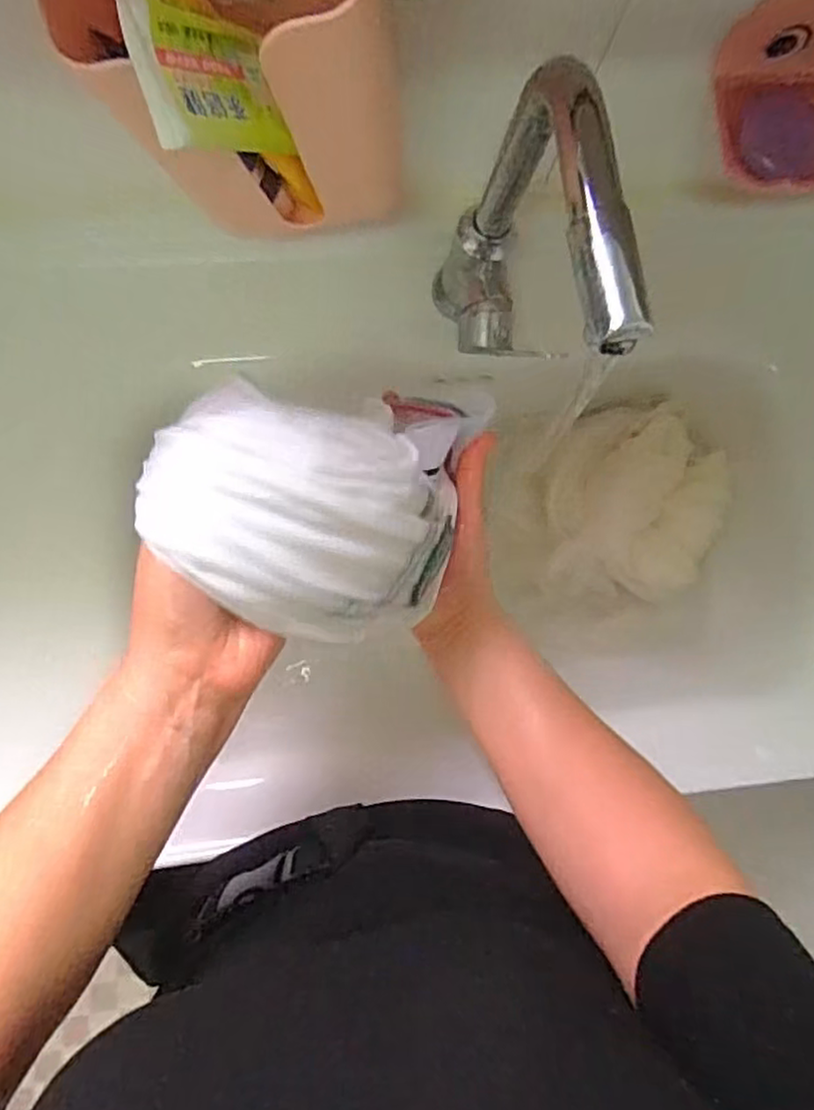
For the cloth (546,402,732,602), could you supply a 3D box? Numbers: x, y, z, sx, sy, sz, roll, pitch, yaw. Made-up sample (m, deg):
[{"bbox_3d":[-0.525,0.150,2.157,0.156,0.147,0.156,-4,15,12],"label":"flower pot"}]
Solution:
[{"bbox_3d":[0.201,-0.046,0.595,0.151,0.072,0.168,6,83,-5],"label":"cloth"}]

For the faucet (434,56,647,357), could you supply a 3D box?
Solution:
[{"bbox_3d":[0.070,-0.155,0.402,0.034,0.245,0.158,-12,85,-7],"label":"faucet"}]

